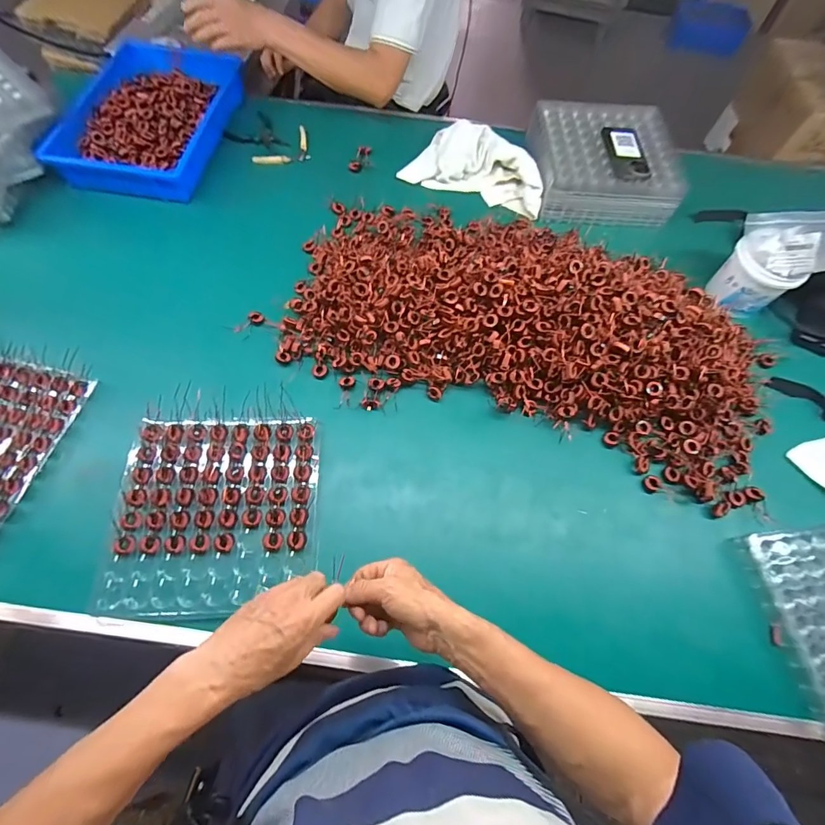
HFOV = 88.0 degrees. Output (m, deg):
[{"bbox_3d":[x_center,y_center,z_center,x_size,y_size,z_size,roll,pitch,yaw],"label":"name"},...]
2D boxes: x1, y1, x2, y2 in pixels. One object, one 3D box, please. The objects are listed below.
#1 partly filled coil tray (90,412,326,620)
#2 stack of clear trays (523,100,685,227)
[{"bbox_3d":[-0.283,0.144,0.633,0.278,0.023,0.273,-2,65,-4],"label":"partly filled coil tray"},{"bbox_3d":[0.432,-0.589,0.988,0.318,0.093,0.317,4,64,-1],"label":"stack of clear trays"}]

